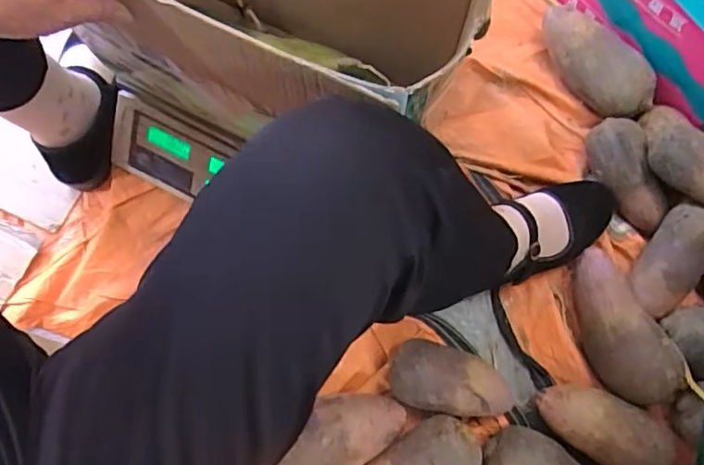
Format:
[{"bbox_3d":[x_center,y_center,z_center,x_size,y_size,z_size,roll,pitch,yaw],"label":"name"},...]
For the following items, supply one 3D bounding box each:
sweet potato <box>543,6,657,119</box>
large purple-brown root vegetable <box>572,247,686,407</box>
[{"bbox_3d":[0.294,-0.206,0.681,0.067,0.069,0.158,-32,78,-6],"label":"sweet potato"},{"bbox_3d":[0.281,0.101,0.611,0.076,0.076,0.163,-24,78,-4],"label":"large purple-brown root vegetable"}]

